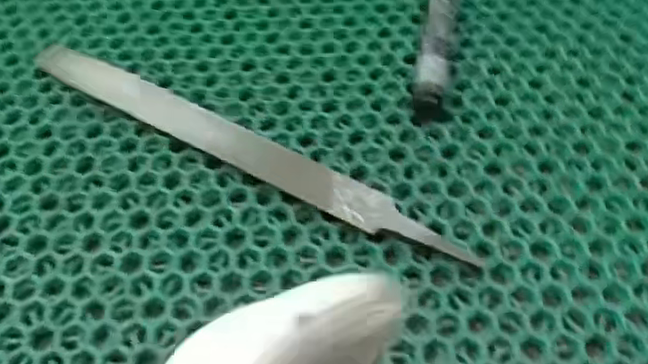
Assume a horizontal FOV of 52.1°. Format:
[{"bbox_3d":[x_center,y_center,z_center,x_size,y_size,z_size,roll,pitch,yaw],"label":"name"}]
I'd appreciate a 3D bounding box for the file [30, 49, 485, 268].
[{"bbox_3d":[-0.041,-0.018,0.303,0.232,0.008,0.022,26,58,20],"label":"file"}]

